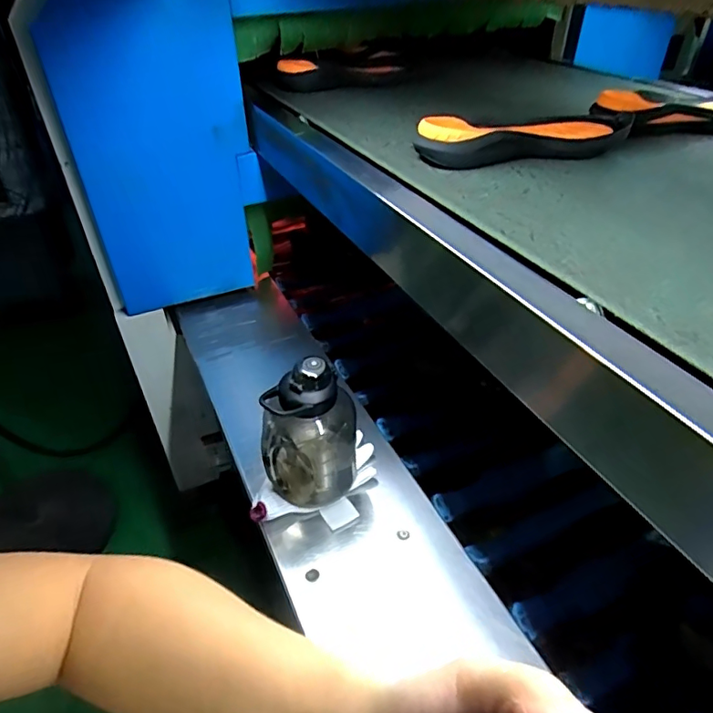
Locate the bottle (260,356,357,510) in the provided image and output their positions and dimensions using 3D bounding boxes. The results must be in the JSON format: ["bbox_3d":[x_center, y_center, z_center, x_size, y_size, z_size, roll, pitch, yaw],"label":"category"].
[{"bbox_3d":[-0.062,0.104,0.724,0.129,0.211,0.103,-1,39,-4],"label":"bottle"}]

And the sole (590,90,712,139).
[{"bbox_3d":[0.485,-0.345,0.753,0.289,0.056,0.111,-9,40,-9],"label":"sole"}]

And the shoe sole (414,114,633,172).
[{"bbox_3d":[0.225,-0.280,0.677,0.281,0.055,0.076,-12,37,-15],"label":"shoe sole"}]

